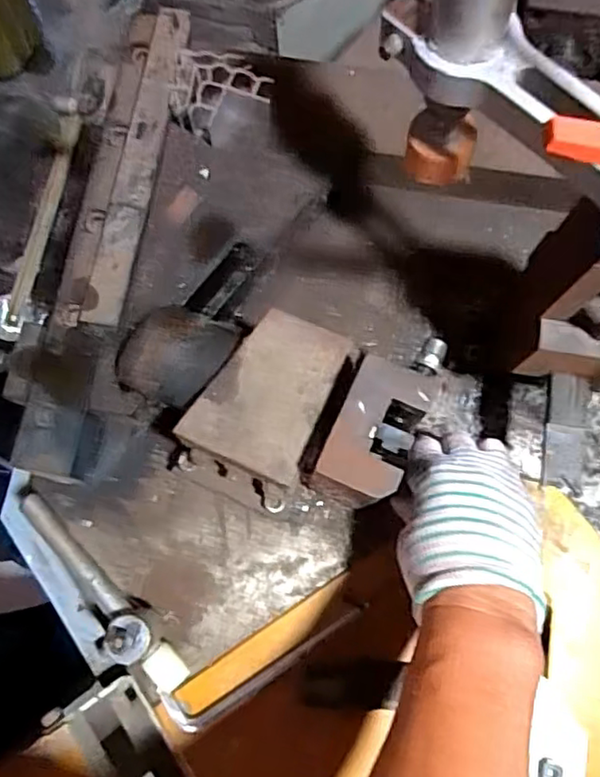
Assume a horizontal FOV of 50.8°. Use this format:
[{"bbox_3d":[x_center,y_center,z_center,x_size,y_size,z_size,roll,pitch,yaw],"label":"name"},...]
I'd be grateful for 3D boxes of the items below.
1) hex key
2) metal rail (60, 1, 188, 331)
[{"bbox_3d":[-0.021,0.197,0.453,0.156,0.008,0.030,-28,78,-5],"label":"hex key"},{"bbox_3d":[-0.138,-0.179,0.500,0.055,0.026,0.270,11,77,4],"label":"metal rail"}]

